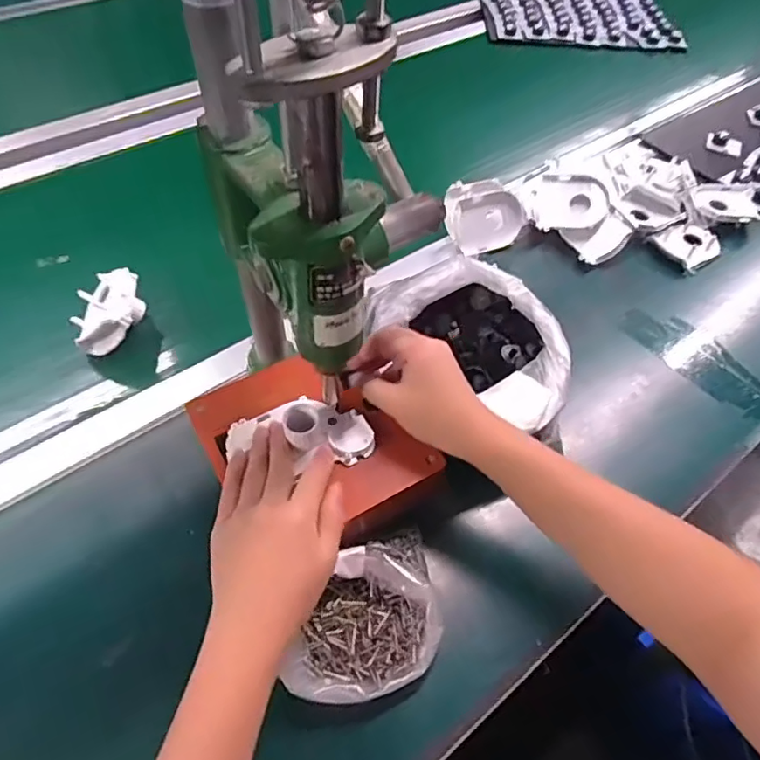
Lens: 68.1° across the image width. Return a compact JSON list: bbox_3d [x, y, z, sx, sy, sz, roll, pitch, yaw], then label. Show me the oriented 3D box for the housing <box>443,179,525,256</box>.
[{"bbox_3d":[0.121,-0.200,0.670,0.086,0.036,0.084,-32,95,-5],"label":"housing"}]

